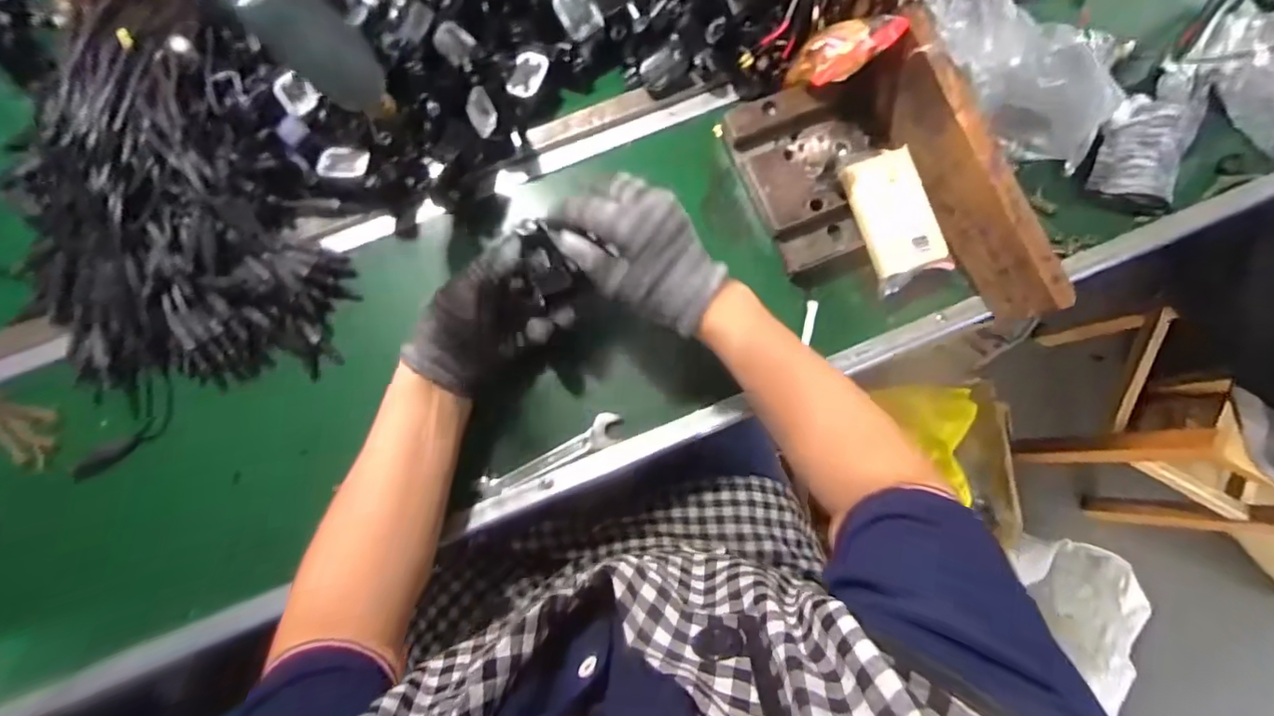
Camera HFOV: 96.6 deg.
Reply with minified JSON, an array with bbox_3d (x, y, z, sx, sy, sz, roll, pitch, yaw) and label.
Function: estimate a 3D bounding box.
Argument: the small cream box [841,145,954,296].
[{"bbox_3d":[0.209,-0.113,0.461,0.058,0.023,0.105,-20,80,-2],"label":"small cream box"}]

